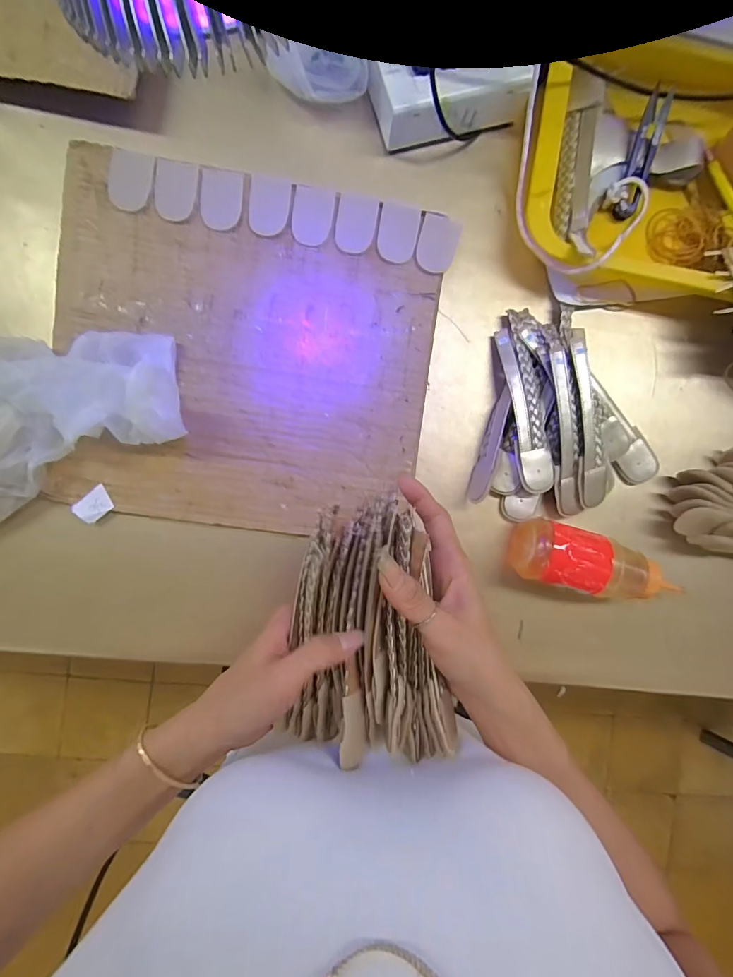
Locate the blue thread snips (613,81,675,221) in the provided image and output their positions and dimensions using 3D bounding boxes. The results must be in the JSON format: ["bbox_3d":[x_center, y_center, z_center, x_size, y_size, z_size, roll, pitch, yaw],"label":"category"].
[{"bbox_3d":[0.238,-0.286,0.371,0.025,0.022,0.096,17,91,-4],"label":"blue thread snips"}]

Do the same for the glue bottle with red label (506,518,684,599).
[{"bbox_3d":[0.196,0.063,0.367,0.143,0.050,0.051,13,91,-4],"label":"glue bottle with red label"}]

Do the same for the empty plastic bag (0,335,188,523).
[{"bbox_3d":[-0.258,-0.065,0.319,0.226,0.065,0.145,-26,93,-3],"label":"empty plastic bag"}]

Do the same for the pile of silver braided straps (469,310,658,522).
[{"bbox_3d":[0.177,-0.056,0.370,0.149,0.034,0.169,10,91,-4],"label":"pile of silver braided straps"}]

